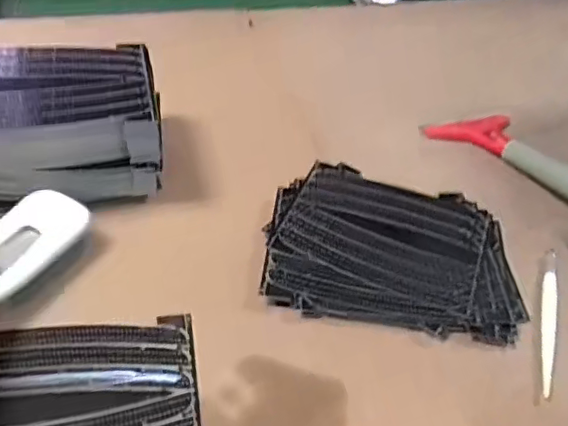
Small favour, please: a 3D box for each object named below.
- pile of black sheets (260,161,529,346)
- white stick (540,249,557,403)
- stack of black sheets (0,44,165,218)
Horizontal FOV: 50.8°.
[{"bbox_3d":[0.087,0.022,0.483,0.191,0.019,0.164,8,42,3],"label":"pile of black sheets"},{"bbox_3d":[0.196,0.075,0.444,0.011,0.009,0.145,17,43,13],"label":"white stick"},{"bbox_3d":[-0.188,-0.066,0.486,0.167,0.094,0.116,-10,44,-15],"label":"stack of black sheets"}]

